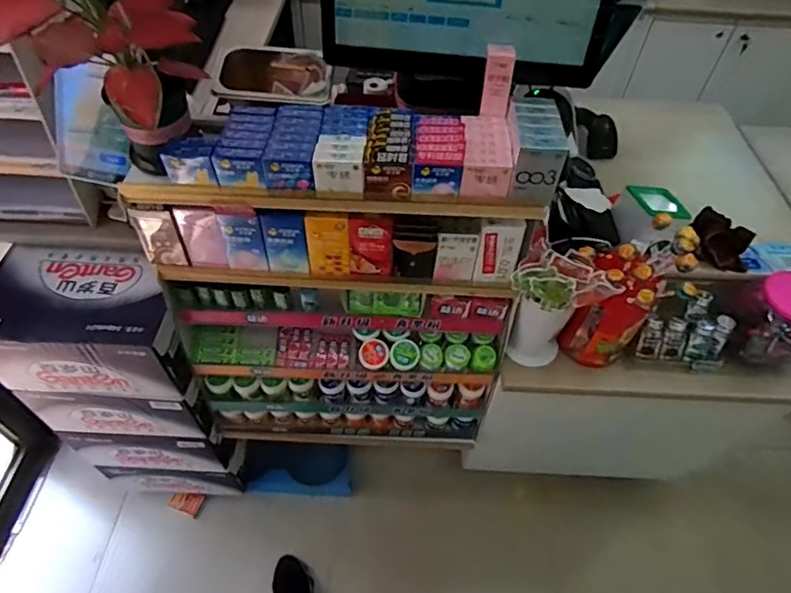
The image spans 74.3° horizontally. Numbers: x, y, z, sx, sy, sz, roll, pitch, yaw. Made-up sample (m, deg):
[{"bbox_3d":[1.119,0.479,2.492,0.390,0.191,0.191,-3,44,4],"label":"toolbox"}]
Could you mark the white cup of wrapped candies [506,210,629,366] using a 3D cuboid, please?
[{"bbox_3d":[0.260,0.032,0.878,0.140,0.260,0.101,24,54,17],"label":"white cup of wrapped candies"}]

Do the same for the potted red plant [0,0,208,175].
[{"bbox_3d":[-0.356,-0.303,0.624,0.203,0.298,0.210,-29,57,-23],"label":"potted red plant"}]

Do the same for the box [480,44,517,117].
[{"bbox_3d":[0.141,-0.294,0.717,0.037,0.086,0.031,11,51,7],"label":"box"}]

